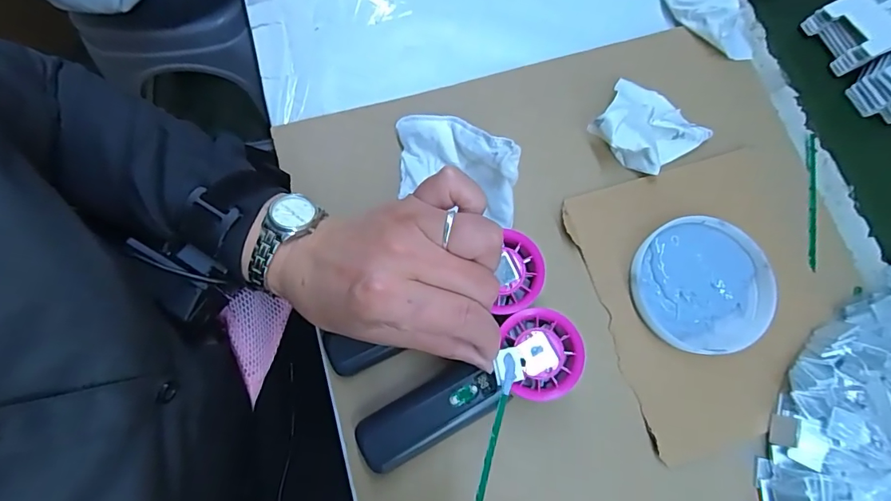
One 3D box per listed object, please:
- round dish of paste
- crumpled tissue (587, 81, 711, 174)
[{"bbox_3d":[0.193,0.026,0.355,0.102,0.016,0.097,0,76,0],"label":"round dish of paste"},{"bbox_3d":[0.165,-0.099,0.377,0.082,0.032,0.072,33,78,8],"label":"crumpled tissue"}]

